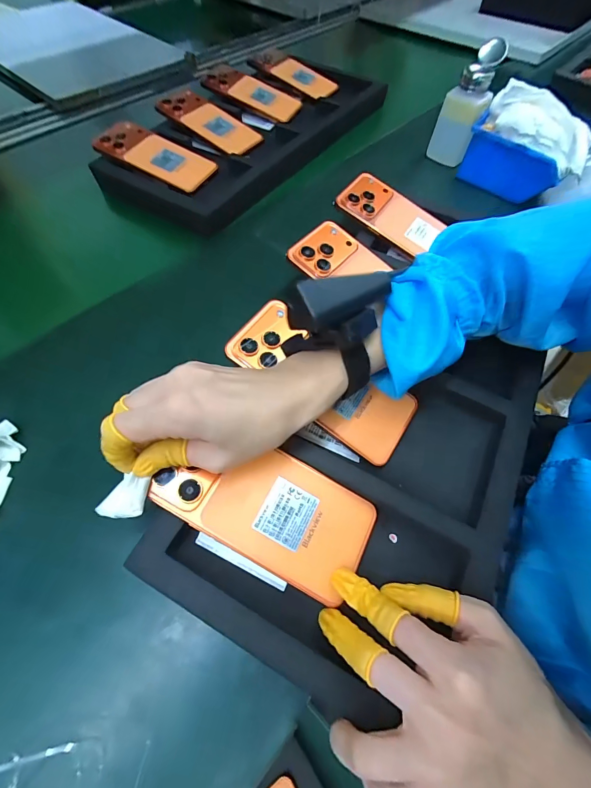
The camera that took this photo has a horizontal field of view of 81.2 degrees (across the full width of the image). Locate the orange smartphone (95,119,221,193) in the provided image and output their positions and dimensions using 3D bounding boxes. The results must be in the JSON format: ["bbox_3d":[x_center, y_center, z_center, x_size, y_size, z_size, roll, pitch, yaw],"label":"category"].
[{"bbox_3d":[-0.191,-0.330,0.475,0.156,0.012,0.077,23,64,-2],"label":"orange smartphone"}]

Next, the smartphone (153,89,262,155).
[{"bbox_3d":[-0.128,-0.416,0.525,0.158,0.013,0.079,31,66,3],"label":"smartphone"}]

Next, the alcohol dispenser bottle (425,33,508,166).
[{"bbox_3d":[0.230,-0.392,0.472,0.055,0.120,0.060,23,62,13],"label":"alcohol dispenser bottle"}]

